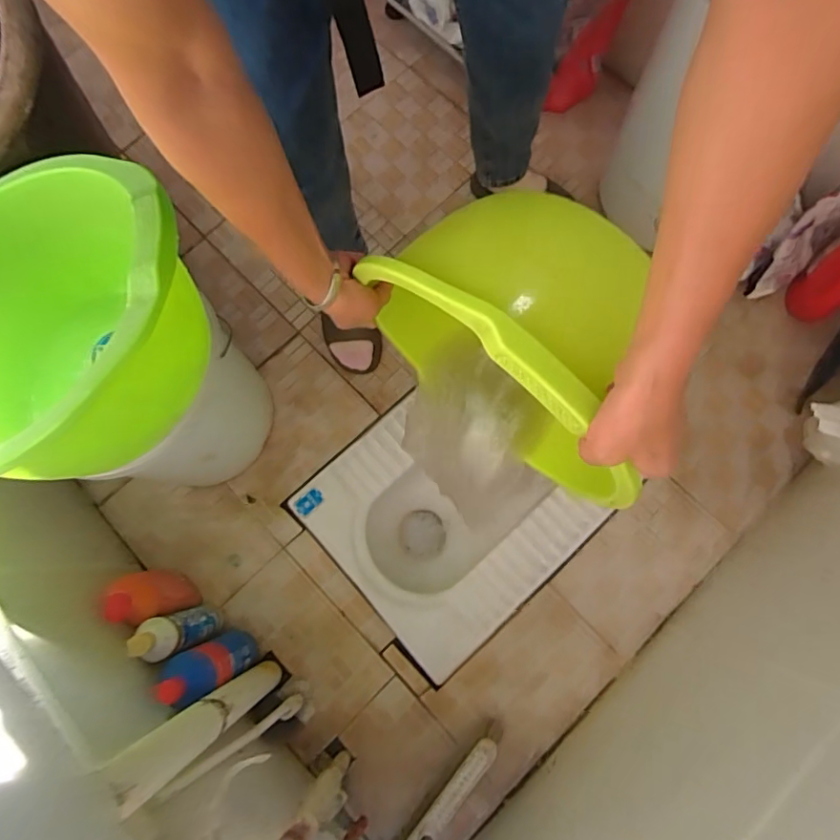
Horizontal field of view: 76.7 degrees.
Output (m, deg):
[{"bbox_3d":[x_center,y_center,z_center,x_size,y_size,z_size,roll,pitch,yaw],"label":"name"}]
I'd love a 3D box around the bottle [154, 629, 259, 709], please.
[{"bbox_3d":[-0.308,0.363,0.801,0.060,0.264,0.067,-27,78,-5],"label":"bottle"}]

